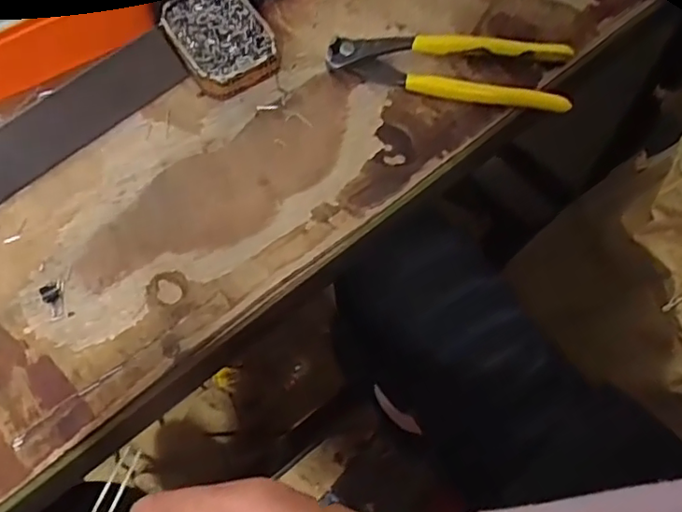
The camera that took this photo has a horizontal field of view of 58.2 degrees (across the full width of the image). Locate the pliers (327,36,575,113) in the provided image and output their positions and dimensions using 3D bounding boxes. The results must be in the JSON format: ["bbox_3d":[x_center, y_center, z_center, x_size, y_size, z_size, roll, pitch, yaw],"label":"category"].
[{"bbox_3d":[0.074,-0.131,0.423,0.163,0.020,0.049,11,65,4],"label":"pliers"}]

